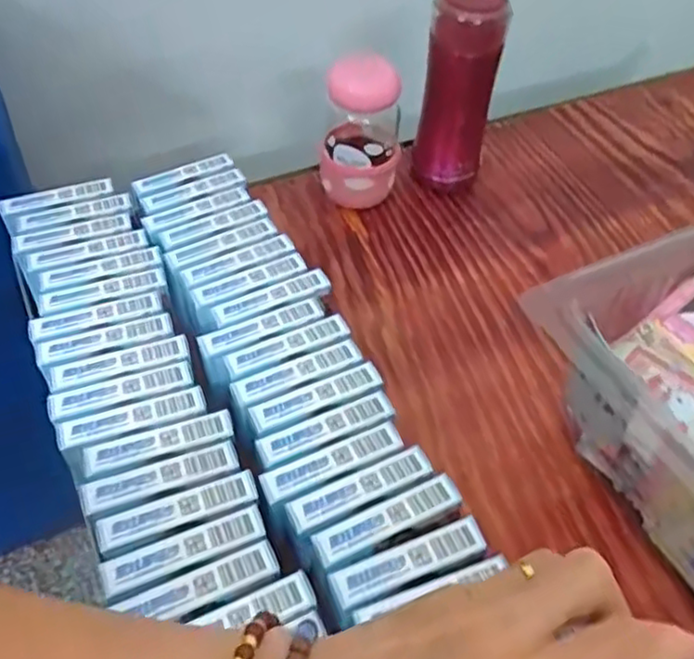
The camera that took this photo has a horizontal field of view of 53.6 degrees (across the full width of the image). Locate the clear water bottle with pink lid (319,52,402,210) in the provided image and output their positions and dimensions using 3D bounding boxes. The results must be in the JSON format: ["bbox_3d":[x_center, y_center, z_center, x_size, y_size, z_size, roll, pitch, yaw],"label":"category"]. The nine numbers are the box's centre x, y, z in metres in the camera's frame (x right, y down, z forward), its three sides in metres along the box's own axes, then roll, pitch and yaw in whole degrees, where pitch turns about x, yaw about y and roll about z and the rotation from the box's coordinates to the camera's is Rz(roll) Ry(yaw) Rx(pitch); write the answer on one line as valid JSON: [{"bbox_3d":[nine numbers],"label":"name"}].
[{"bbox_3d":[0.014,-0.188,0.651,0.073,0.140,0.072,5,49,2],"label":"clear water bottle with pink lid"}]

